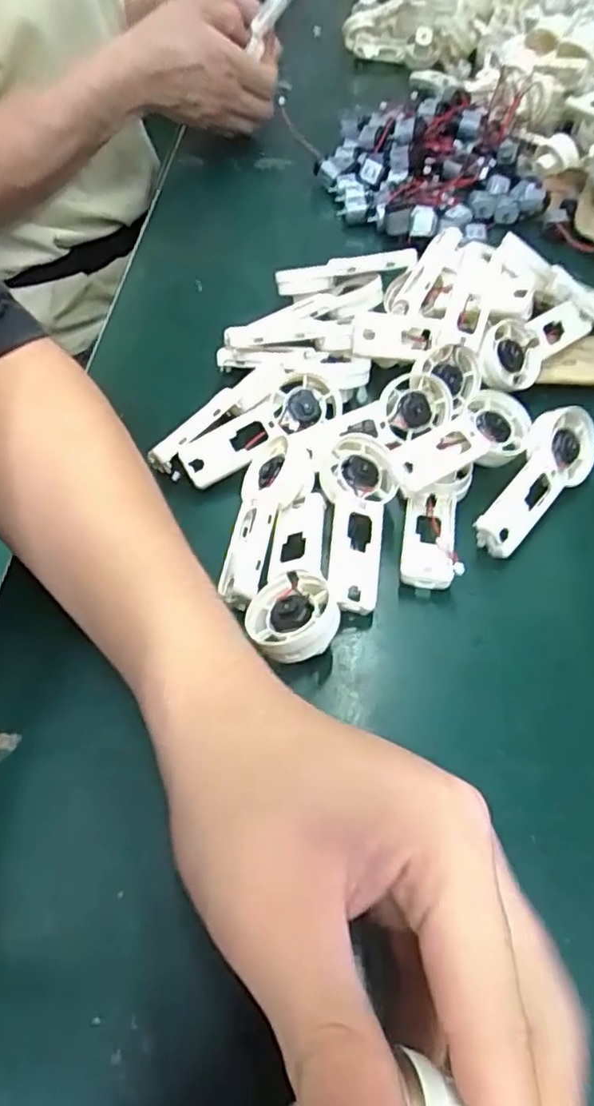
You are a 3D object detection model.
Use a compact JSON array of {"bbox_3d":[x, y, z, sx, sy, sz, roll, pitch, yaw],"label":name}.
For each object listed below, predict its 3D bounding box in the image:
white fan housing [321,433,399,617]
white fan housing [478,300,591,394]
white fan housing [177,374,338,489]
[{"bbox_3d":[0.030,-0.018,0.306,0.036,0.028,0.094,1,55,2],"label":"white fan housing"},{"bbox_3d":[0.142,-0.126,0.382,0.086,0.013,0.039,-32,102,-19],"label":"white fan housing"},{"bbox_3d":[-0.017,-0.063,0.343,0.090,0.025,0.035,-34,61,-20],"label":"white fan housing"}]

